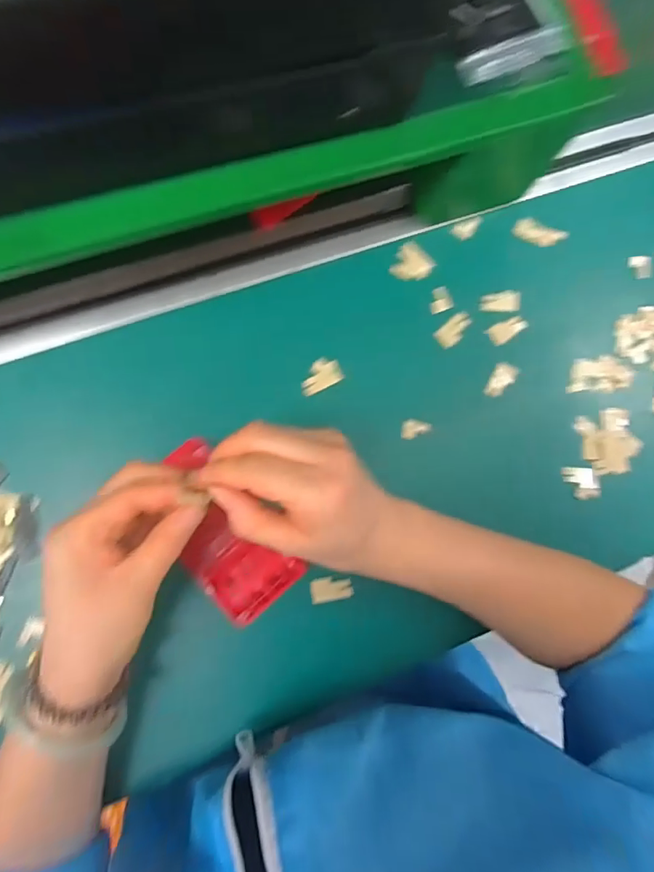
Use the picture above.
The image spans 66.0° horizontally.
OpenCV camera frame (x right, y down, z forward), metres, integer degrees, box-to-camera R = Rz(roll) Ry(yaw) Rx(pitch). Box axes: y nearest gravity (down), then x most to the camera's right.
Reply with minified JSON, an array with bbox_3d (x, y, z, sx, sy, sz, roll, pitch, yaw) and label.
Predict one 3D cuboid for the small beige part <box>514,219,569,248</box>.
[{"bbox_3d":[0.177,-0.167,0.416,0.047,0.007,0.015,12,82,-6],"label":"small beige part"}]

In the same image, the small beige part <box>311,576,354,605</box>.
[{"bbox_3d":[0.003,0.110,0.362,0.029,0.004,0.017,-8,84,-8],"label":"small beige part"}]

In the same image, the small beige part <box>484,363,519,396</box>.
[{"bbox_3d":[0.138,-0.044,0.400,0.016,0.010,0.028,26,81,-3],"label":"small beige part"}]

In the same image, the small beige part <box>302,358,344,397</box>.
[{"bbox_3d":[-0.005,-0.045,0.376,0.033,0.004,0.022,-28,87,-10],"label":"small beige part"}]

